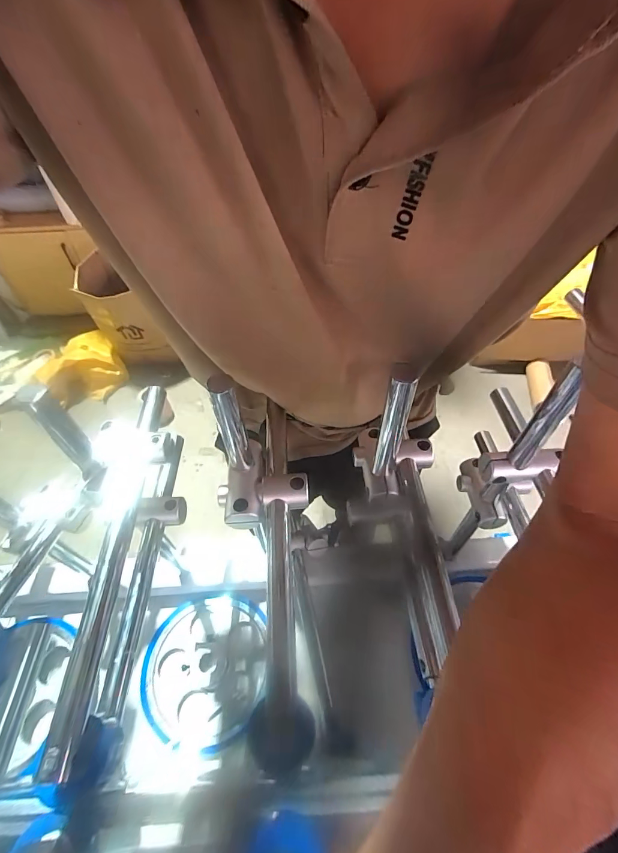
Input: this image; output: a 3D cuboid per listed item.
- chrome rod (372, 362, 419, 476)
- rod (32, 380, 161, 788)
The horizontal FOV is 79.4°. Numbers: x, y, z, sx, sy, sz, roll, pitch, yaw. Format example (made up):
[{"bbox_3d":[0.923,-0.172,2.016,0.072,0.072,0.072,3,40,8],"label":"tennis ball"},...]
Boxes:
[{"bbox_3d":[0.075,0.005,0.338,0.020,0.157,0.020,13,53,12],"label":"chrome rod"},{"bbox_3d":[-0.170,0.091,0.326,0.022,0.017,0.322,-3,52,-1],"label":"rod"}]

